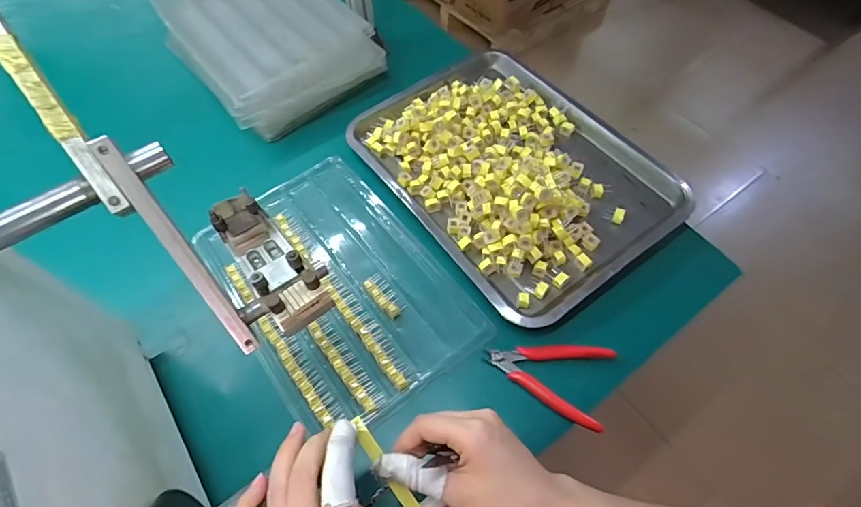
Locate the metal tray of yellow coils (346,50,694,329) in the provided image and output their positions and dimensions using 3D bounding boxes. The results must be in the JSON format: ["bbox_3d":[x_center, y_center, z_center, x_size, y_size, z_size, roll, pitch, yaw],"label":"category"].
[{"bbox_3d":[0.096,-0.121,0.570,0.283,0.058,0.395,-33,64,-18],"label":"metal tray of yellow coils"}]

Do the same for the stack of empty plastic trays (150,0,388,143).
[{"bbox_3d":[-0.252,-0.334,0.680,0.235,0.083,0.342,-31,63,-17],"label":"stack of empty plastic trays"}]

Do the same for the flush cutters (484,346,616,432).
[{"bbox_3d":[0.116,0.120,0.444,0.118,0.014,0.076,14,60,9],"label":"flush cutters"}]

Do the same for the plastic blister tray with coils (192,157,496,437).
[{"bbox_3d":[-0.109,0.028,0.511,0.208,0.021,0.316,-32,64,-17],"label":"plastic blister tray with coils"}]

